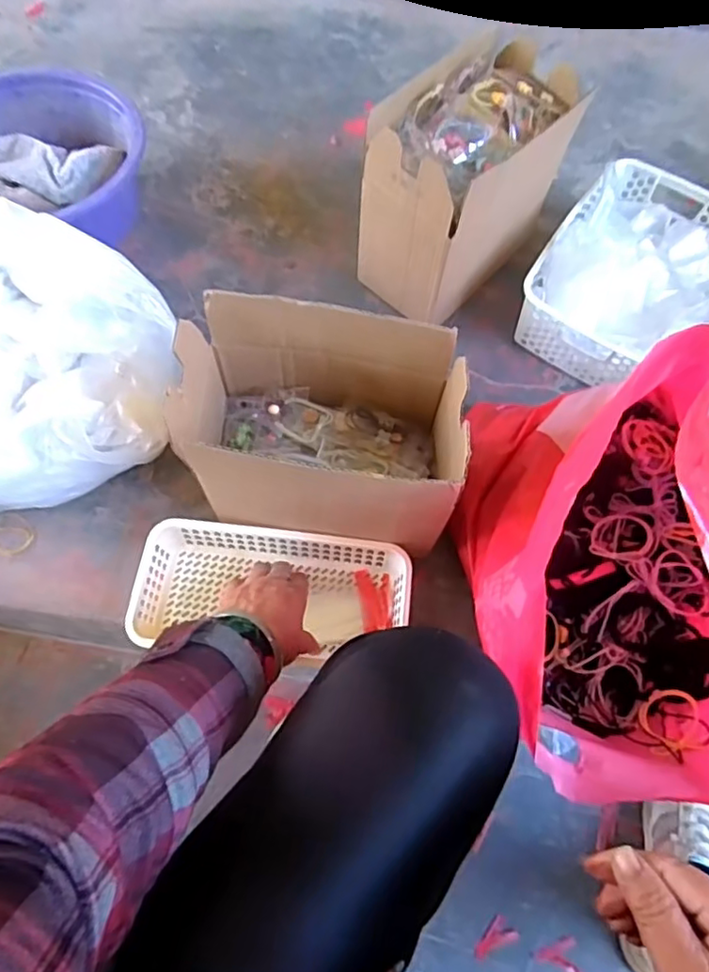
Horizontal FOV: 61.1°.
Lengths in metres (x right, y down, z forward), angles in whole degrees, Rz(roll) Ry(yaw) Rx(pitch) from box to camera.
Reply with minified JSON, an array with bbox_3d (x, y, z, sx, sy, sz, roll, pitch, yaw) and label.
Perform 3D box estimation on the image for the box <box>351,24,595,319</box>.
[{"bbox_3d":[0.132,-0.356,0.729,0.144,0.223,0.243,41,71,15],"label":"box"}]

